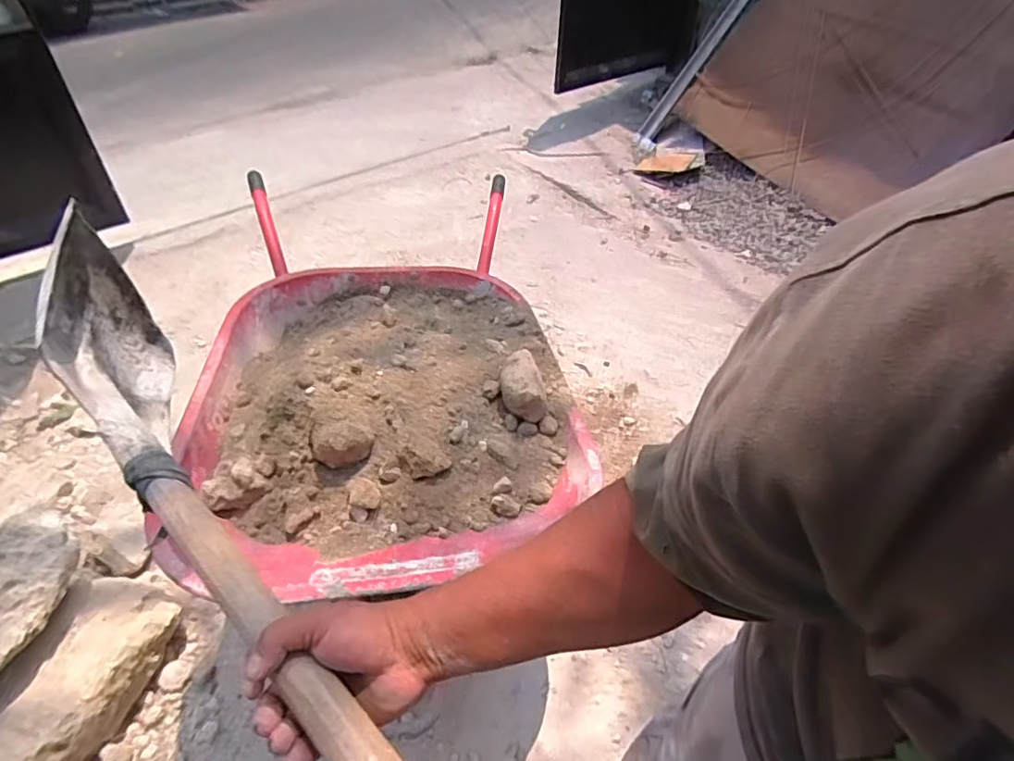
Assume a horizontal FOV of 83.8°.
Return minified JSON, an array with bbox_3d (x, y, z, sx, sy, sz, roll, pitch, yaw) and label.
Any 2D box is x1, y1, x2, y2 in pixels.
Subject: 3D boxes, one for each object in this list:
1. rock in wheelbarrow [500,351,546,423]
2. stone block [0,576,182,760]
[{"bbox_3d":[0.030,0.003,0.997,0.083,0.076,0.134,5,44,3],"label":"rock in wheelbarrow"},{"bbox_3d":[-0.790,0.551,1.004,0.203,0.134,0.395,11,44,8],"label":"stone block"}]

